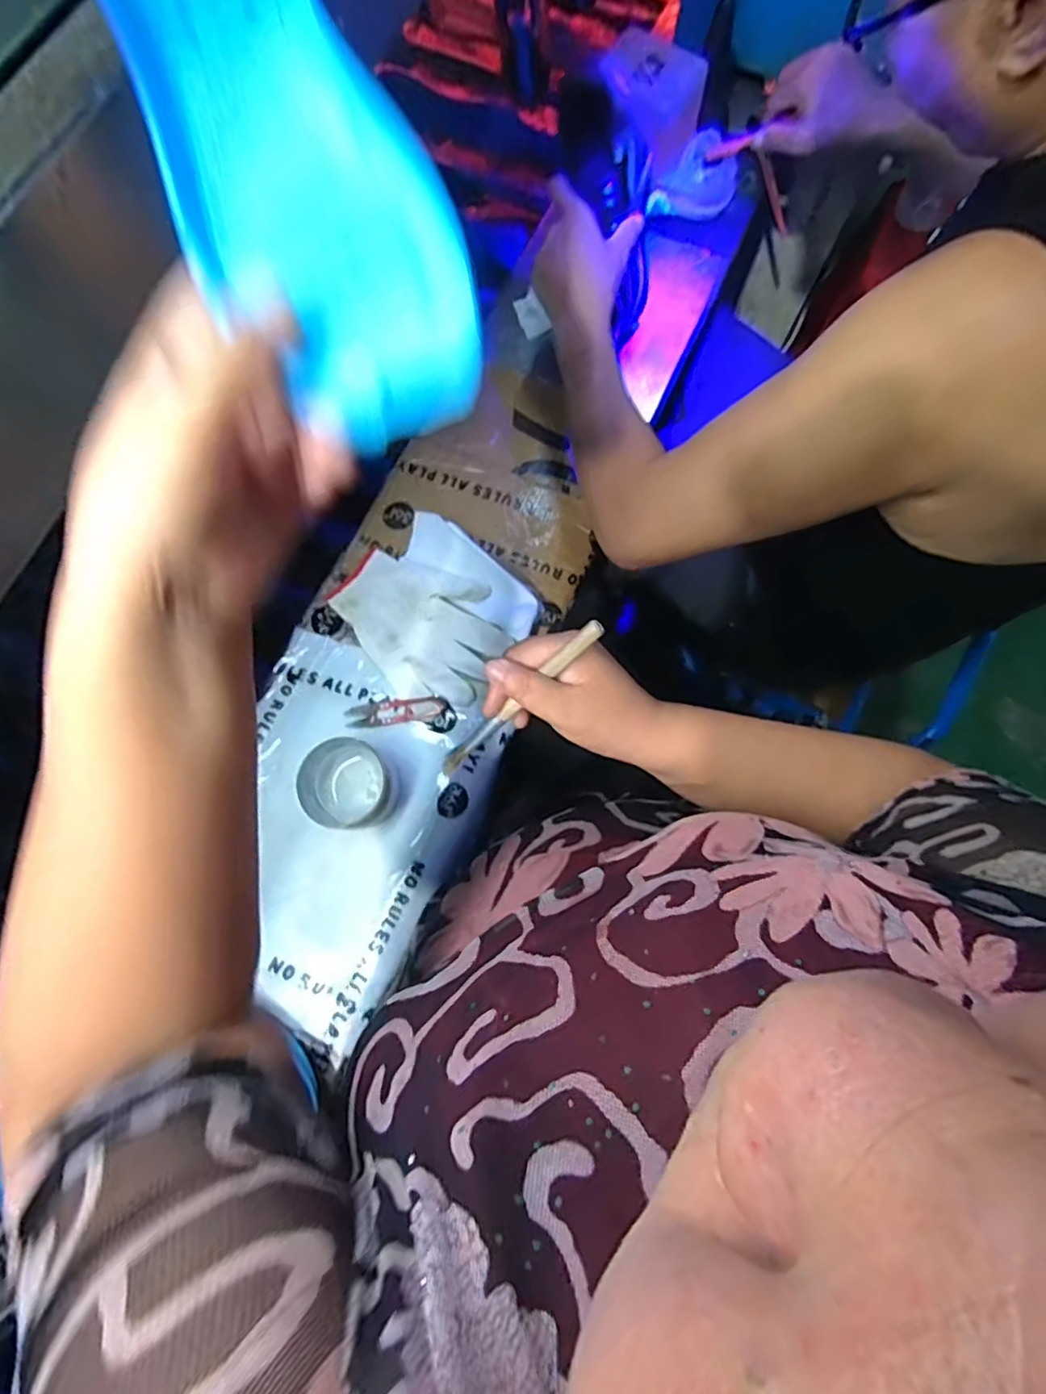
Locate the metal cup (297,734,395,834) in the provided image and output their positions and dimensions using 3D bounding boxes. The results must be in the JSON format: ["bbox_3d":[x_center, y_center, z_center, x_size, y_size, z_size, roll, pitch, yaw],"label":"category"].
[{"bbox_3d":[-0.164,0.086,0.566,0.077,0.054,0.084,-40,78,-8],"label":"metal cup"}]

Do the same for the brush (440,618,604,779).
[{"bbox_3d":[-0.004,0.004,0.392,0.153,0.007,0.010,-43,76,27],"label":"brush"}]

